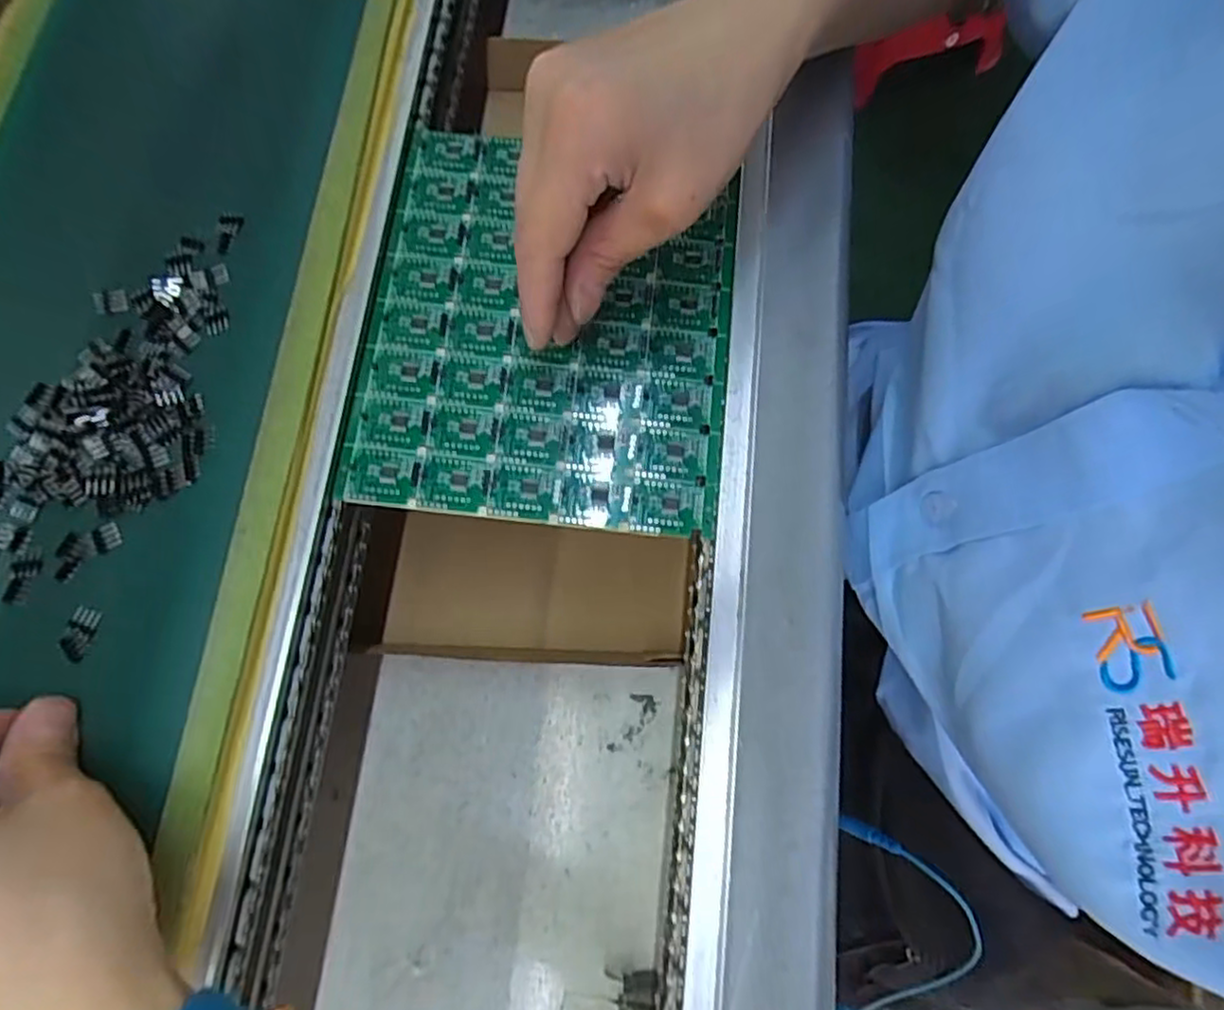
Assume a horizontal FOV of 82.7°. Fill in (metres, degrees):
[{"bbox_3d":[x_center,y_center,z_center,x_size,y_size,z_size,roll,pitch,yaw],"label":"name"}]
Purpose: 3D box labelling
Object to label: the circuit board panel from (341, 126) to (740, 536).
[{"bbox_3d":[-0.025,-0.077,0.292,0.144,0.004,0.170,6,75,1],"label":"circuit board panel"}]

